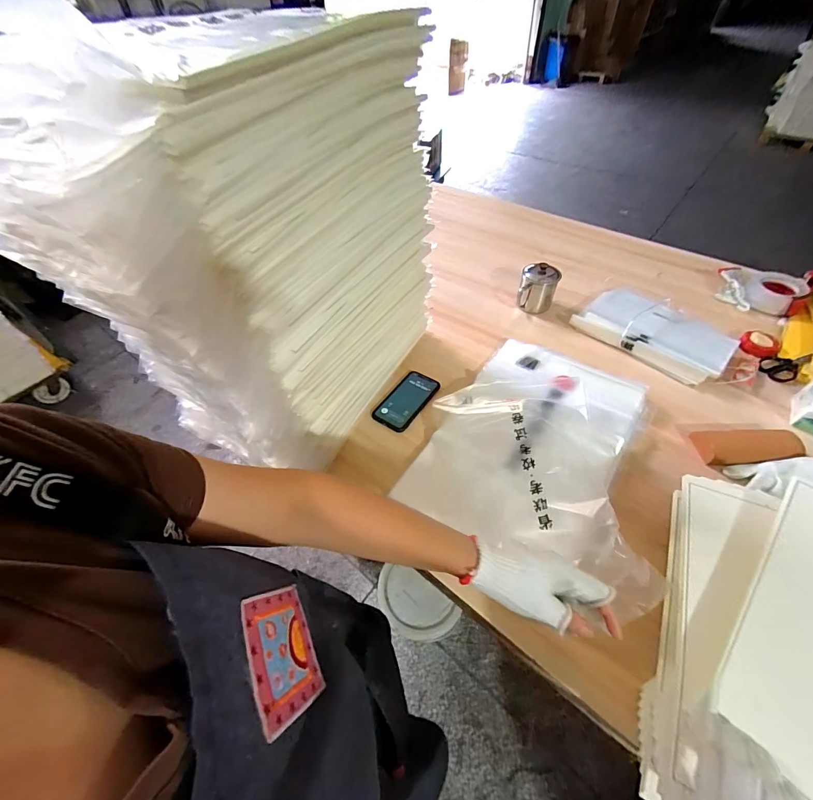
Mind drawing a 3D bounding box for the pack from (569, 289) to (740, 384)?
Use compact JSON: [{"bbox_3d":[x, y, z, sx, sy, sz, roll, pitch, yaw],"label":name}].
[{"bbox_3d":[0.562,-0.166,0.828,0.194,0.042,0.305,-37,59,-25],"label":"pack"}]

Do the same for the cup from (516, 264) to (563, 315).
[{"bbox_3d":[0.323,-0.266,0.910,0.083,0.114,0.082,-1,51,1],"label":"cup"}]

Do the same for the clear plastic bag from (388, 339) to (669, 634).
[{"bbox_3d":[0.228,0.031,0.629,0.335,0.134,0.468,20,54,17],"label":"clear plastic bag"}]

